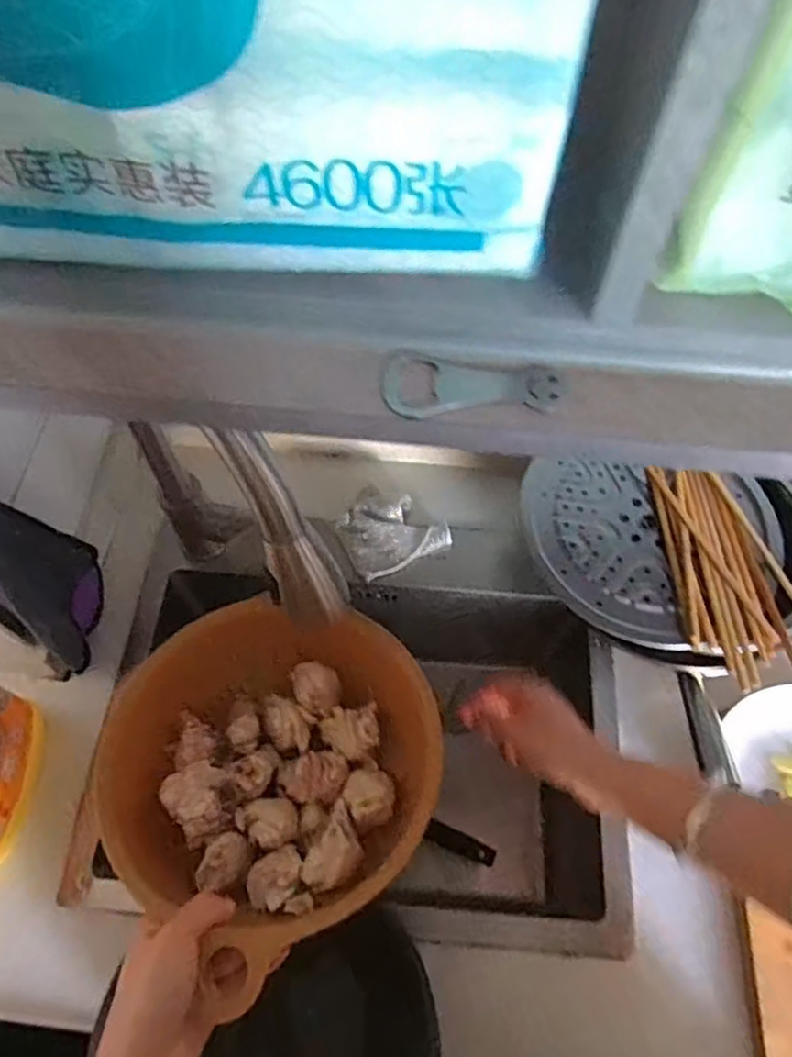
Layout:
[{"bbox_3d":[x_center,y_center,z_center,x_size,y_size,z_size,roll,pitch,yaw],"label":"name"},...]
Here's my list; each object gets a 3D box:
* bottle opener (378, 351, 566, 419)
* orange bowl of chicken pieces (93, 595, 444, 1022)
[{"bbox_3d":[0.032,-0.058,0.282,0.076,0.004,0.034,9,62,5],"label":"bottle opener"},{"bbox_3d":[-0.087,0.178,0.487,0.233,0.098,0.235,0,61,0],"label":"orange bowl of chicken pieces"}]

